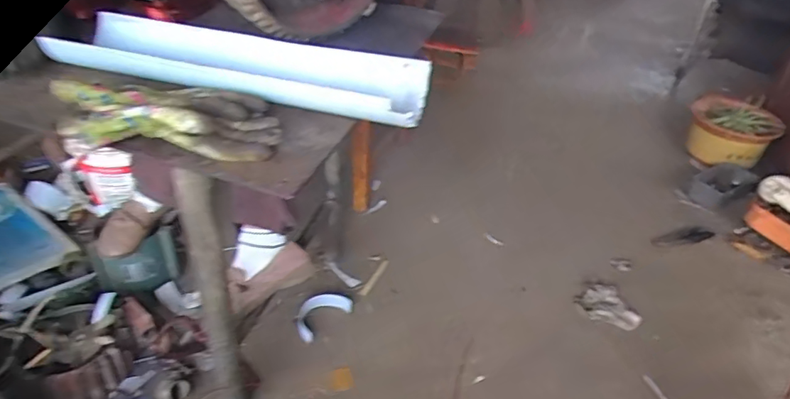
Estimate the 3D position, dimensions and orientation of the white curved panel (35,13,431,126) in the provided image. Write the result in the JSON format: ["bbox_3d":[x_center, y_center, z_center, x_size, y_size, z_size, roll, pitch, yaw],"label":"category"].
[{"bbox_3d":[-0.208,-0.173,0.705,0.504,0.058,0.149,9,37,7],"label":"white curved panel"}]

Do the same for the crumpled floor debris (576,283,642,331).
[{"bbox_3d":[0.516,0.253,1.290,0.143,0.015,0.118,12,37,10],"label":"crumpled floor debris"}]

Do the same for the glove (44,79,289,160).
[{"bbox_3d":[-0.256,-0.096,0.593,0.251,0.053,0.117,3,36,-1],"label":"glove"}]

